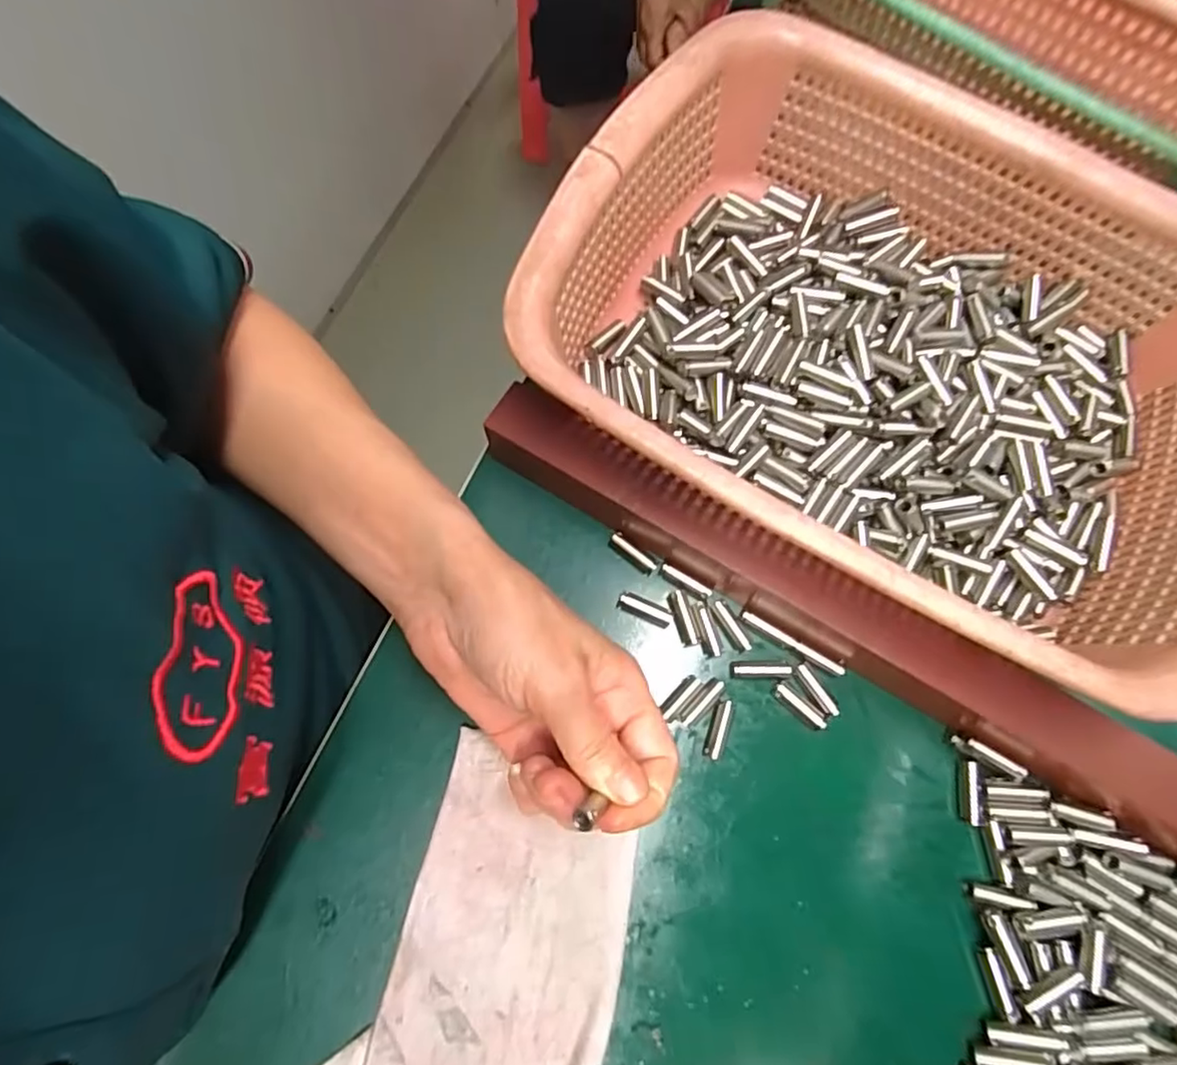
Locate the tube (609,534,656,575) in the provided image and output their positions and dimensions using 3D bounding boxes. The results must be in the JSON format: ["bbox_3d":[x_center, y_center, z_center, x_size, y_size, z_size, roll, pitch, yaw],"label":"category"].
[{"bbox_3d":[0.020,0.010,0.283,0.024,0.007,0.006,38,77,11],"label":"tube"}]

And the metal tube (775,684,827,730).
[{"bbox_3d":[0.091,0.075,0.265,0.025,0.004,0.006,40,80,11],"label":"metal tube"}]

